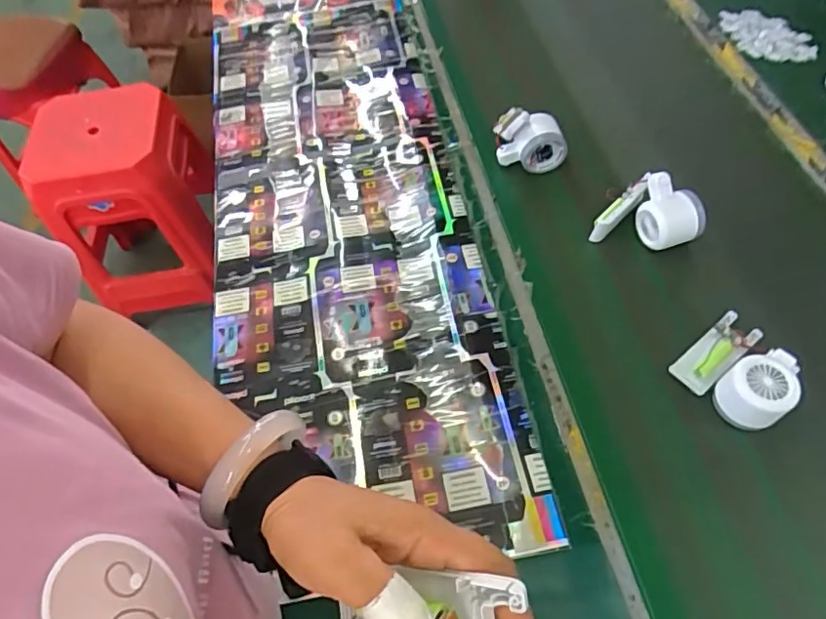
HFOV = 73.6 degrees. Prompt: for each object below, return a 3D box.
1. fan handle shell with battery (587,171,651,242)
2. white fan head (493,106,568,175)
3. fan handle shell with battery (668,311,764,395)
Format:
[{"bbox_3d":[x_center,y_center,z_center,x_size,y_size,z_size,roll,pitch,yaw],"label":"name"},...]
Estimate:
[{"bbox_3d":[0.243,-0.119,0.652,0.093,0.022,0.024,-49,65,6],"label":"fan handle shell with battery"},{"bbox_3d":[0.153,-0.223,0.721,0.092,0.065,0.053,9,59,9],"label":"white fan head"},{"bbox_3d":[0.315,0.043,0.572,0.102,0.018,0.040,-36,63,-18],"label":"fan handle shell with battery"}]

